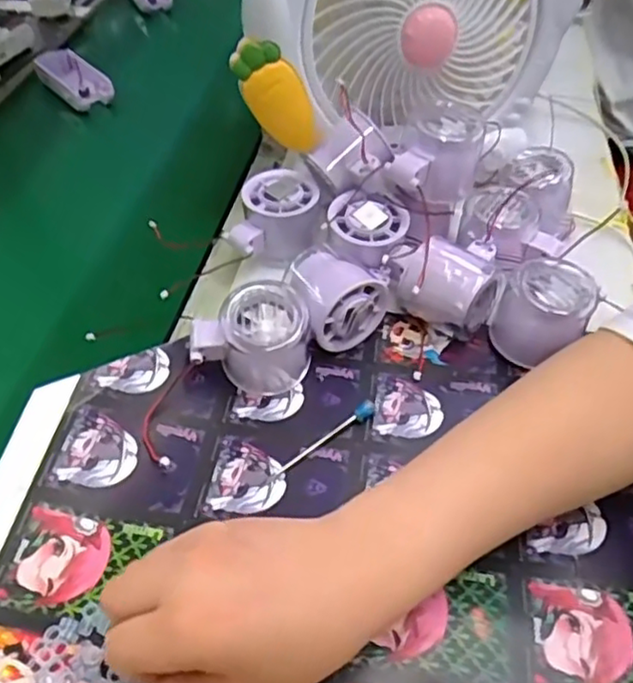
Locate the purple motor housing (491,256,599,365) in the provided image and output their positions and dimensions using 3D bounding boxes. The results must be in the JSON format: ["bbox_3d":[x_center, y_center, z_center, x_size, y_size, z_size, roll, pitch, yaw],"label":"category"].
[{"bbox_3d":[0.154,-0.019,0.455,0.058,0.057,0.055,0,46,0],"label":"purple motor housing"}]

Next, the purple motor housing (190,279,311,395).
[{"bbox_3d":[-0.043,-0.003,0.437,0.073,0.061,0.048,4,46,3],"label":"purple motor housing"}]

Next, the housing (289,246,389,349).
[{"bbox_3d":[0.017,-0.033,0.473,0.065,0.051,0.061,-21,50,-20],"label":"housing"}]

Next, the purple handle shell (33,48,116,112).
[{"bbox_3d":[-0.272,-0.293,0.732,0.101,0.025,0.046,37,57,13],"label":"purple handle shell"}]

